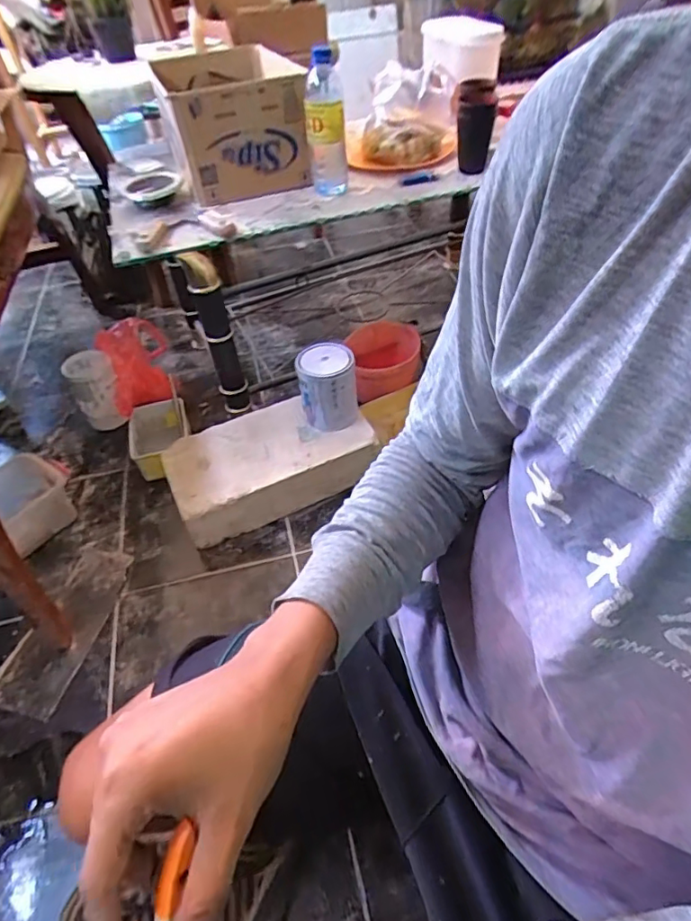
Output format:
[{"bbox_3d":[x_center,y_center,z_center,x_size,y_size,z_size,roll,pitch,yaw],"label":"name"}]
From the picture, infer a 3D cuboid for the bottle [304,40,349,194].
[{"bbox_3d":[-0.033,-0.547,0.883,0.071,0.211,0.081,-4,46,2],"label":"bottle"}]

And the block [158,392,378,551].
[{"bbox_3d":[-0.140,0.013,1.029,0.366,0.132,0.188,-20,48,-13],"label":"block"}]

